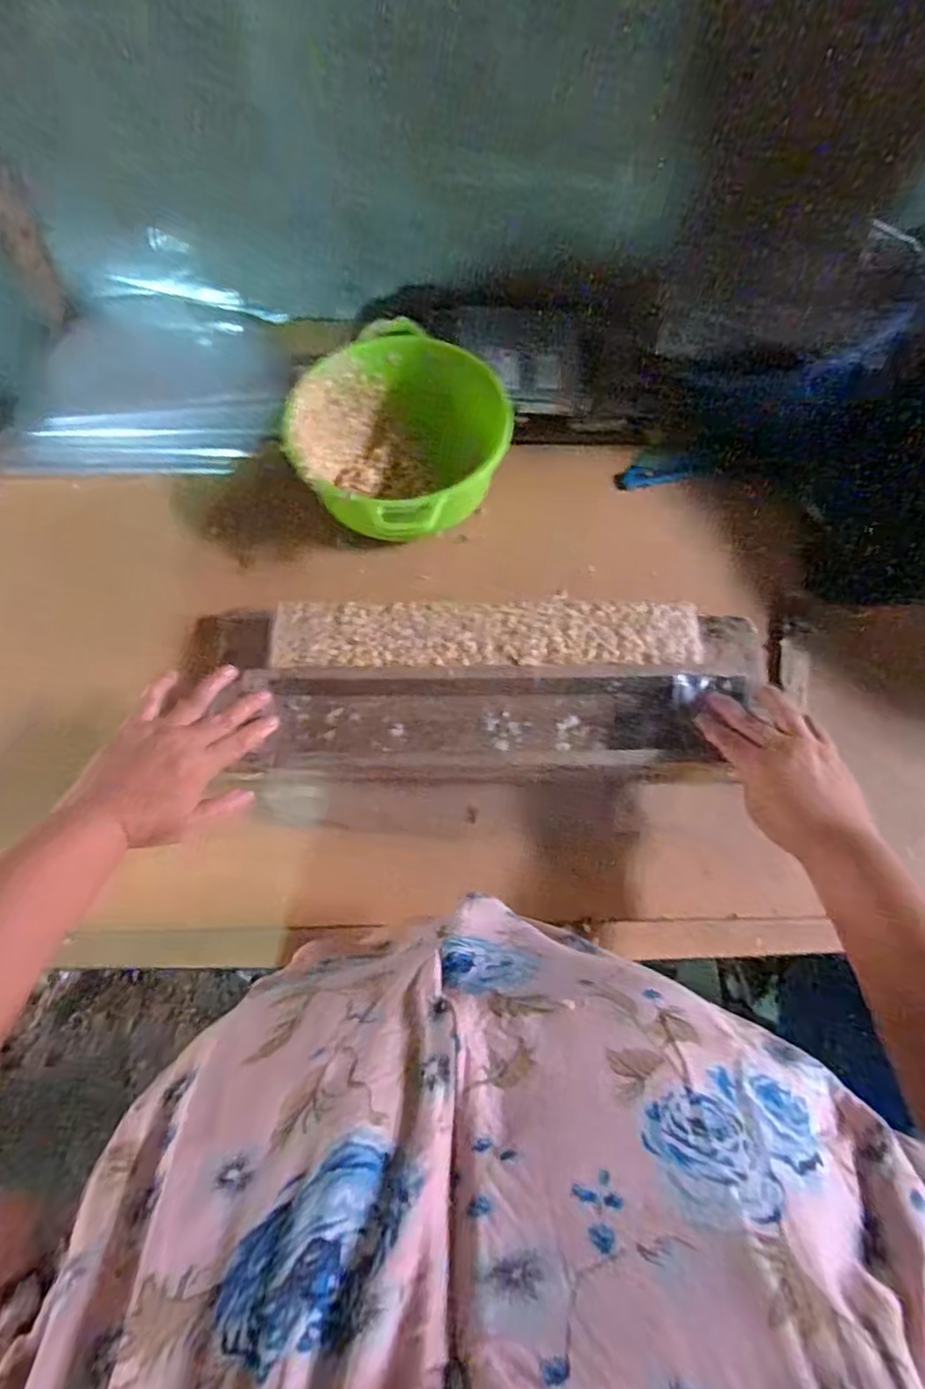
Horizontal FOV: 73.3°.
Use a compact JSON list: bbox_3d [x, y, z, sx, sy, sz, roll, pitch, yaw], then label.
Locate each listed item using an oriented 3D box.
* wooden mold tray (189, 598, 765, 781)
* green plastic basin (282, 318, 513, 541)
[{"bbox_3d":[0.026,-0.005,0.547,0.477,0.057,0.150,0,67,-2],"label":"wooden mold tray"},{"bbox_3d":[-0.069,-0.245,0.616,0.203,0.095,0.192,0,67,0],"label":"green plastic basin"}]

